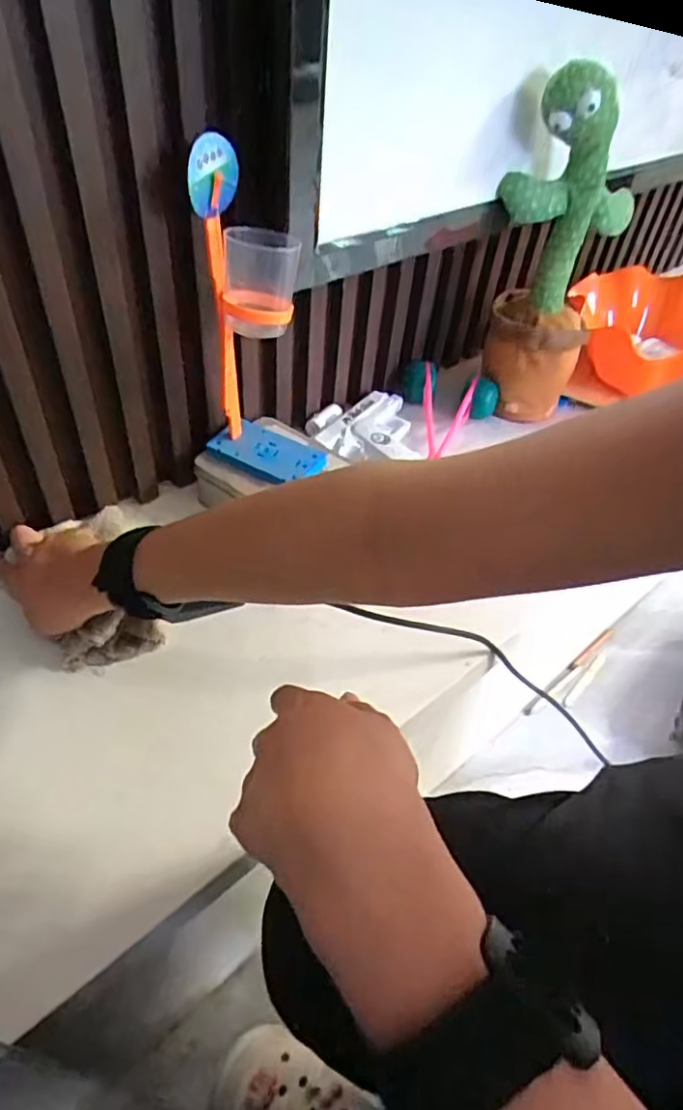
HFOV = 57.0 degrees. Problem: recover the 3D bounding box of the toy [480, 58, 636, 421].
[{"bbox_3d":[0.213,-0.296,0.635,0.112,0.314,0.133,19,48,12],"label":"toy"}]

